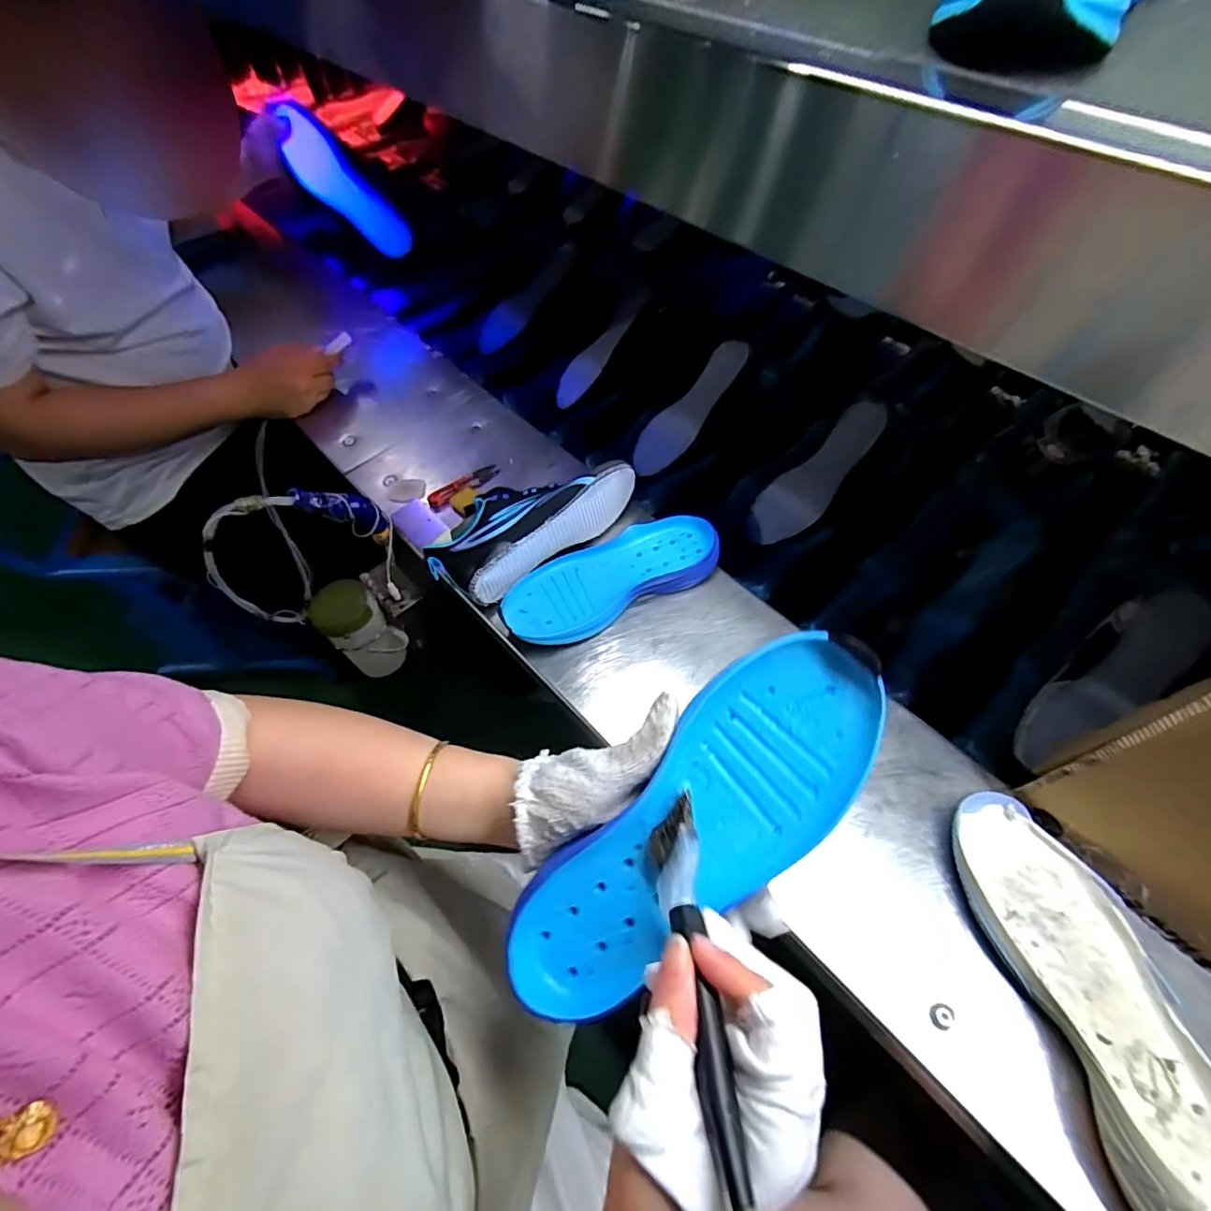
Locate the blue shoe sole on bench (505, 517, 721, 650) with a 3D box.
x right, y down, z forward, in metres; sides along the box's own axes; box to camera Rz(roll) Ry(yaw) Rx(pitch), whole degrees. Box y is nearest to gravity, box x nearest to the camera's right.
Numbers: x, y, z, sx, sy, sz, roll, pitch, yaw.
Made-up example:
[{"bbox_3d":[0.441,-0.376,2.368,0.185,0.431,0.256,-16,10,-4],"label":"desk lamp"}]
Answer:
[{"bbox_3d":[0.007,-0.030,0.608,0.248,0.035,0.099,-22,63,-14],"label":"blue shoe sole on bench"}]

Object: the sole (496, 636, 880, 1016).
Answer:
[{"bbox_3d":[0.048,0.118,0.297,0.238,0.031,0.090,-45,68,1],"label":"sole"}]

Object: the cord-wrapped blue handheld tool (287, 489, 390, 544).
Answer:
[{"bbox_3d":[-0.283,-0.103,0.615,0.026,0.138,0.039,33,91,16],"label":"cord-wrapped blue handheld tool"}]

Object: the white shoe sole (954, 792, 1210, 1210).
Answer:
[{"bbox_3d":[0.362,0.283,0.407,0.105,0.051,0.284,-11,60,-8],"label":"white shoe sole"}]

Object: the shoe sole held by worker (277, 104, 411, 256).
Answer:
[{"bbox_3d":[-0.409,-0.648,0.865,0.214,0.099,0.020,38,56,-29],"label":"shoe sole held by worker"}]

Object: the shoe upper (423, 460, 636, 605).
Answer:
[{"bbox_3d":[-0.082,-0.098,0.632,0.239,0.097,0.097,-34,66,-20],"label":"shoe upper"}]

